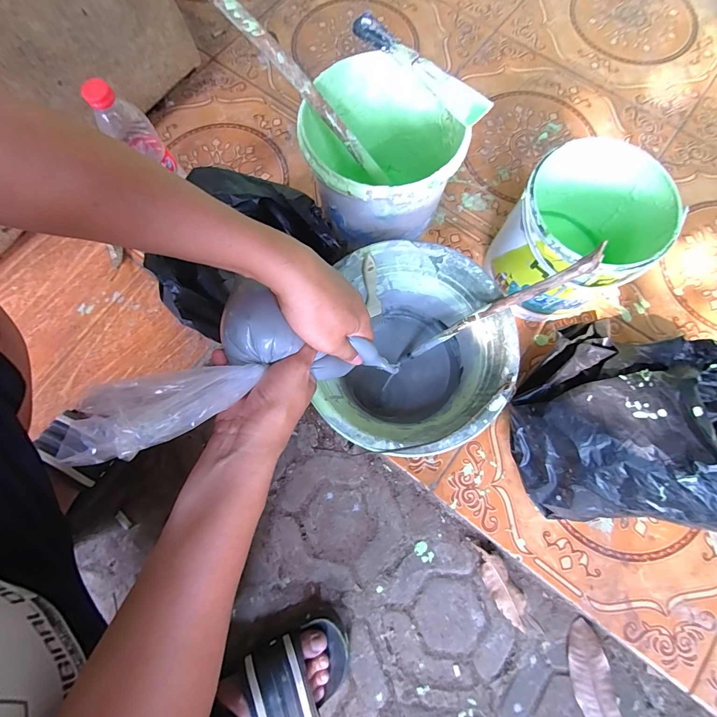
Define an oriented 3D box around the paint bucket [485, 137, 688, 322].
[{"bbox_3d":[0.293,-0.165,0.531,0.174,0.188,0.176,0,76,0],"label":"paint bucket"}]

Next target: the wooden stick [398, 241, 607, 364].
[{"bbox_3d":[0.144,-0.048,0.454,0.032,0.285,0.017,-5,72,-43],"label":"wooden stick"}]

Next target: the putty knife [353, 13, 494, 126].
[{"bbox_3d":[0.078,-0.363,0.466,0.041,0.027,0.199,-44,80,-11],"label":"putty knife"}]

